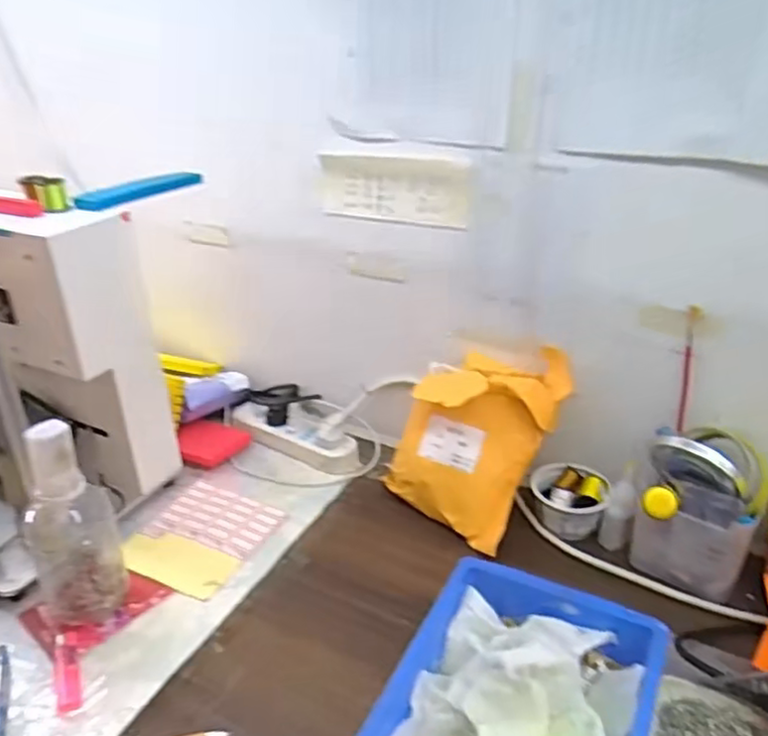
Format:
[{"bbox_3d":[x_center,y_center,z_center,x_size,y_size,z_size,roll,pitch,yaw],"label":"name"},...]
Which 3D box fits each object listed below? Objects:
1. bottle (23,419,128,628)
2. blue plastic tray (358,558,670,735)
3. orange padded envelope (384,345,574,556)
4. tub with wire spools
[{"bbox_3d":[-0.293,0.143,0.618,0.081,0.205,0.071,-15,31,-24],"label":"bottle"},{"bbox_3d":[0.098,0.268,0.501,0.180,0.070,0.246,13,31,25],"label":"blue plastic tray"},{"bbox_3d":[0.101,0.069,0.746,0.152,0.227,0.058,25,7,18],"label":"orange padded envelope"},{"bbox_3d":[0.202,0.147,0.735,0.081,0.054,0.066,7,29,15],"label":"tub with wire spools"}]

